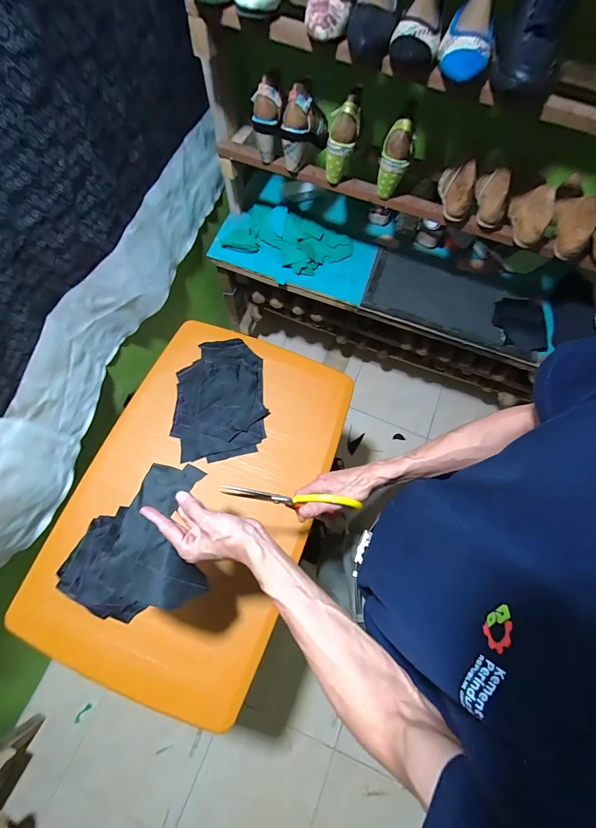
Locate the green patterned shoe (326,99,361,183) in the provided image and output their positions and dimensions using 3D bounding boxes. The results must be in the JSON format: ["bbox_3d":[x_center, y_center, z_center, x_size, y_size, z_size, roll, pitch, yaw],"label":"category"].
[{"bbox_3d":[0.092,-0.603,0.733,0.069,0.151,0.056,30,49,8],"label":"green patterned shoe"}]

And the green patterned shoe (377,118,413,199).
[{"bbox_3d":[0.220,-0.575,0.738,0.065,0.141,0.073,15,71,3],"label":"green patterned shoe"}]

